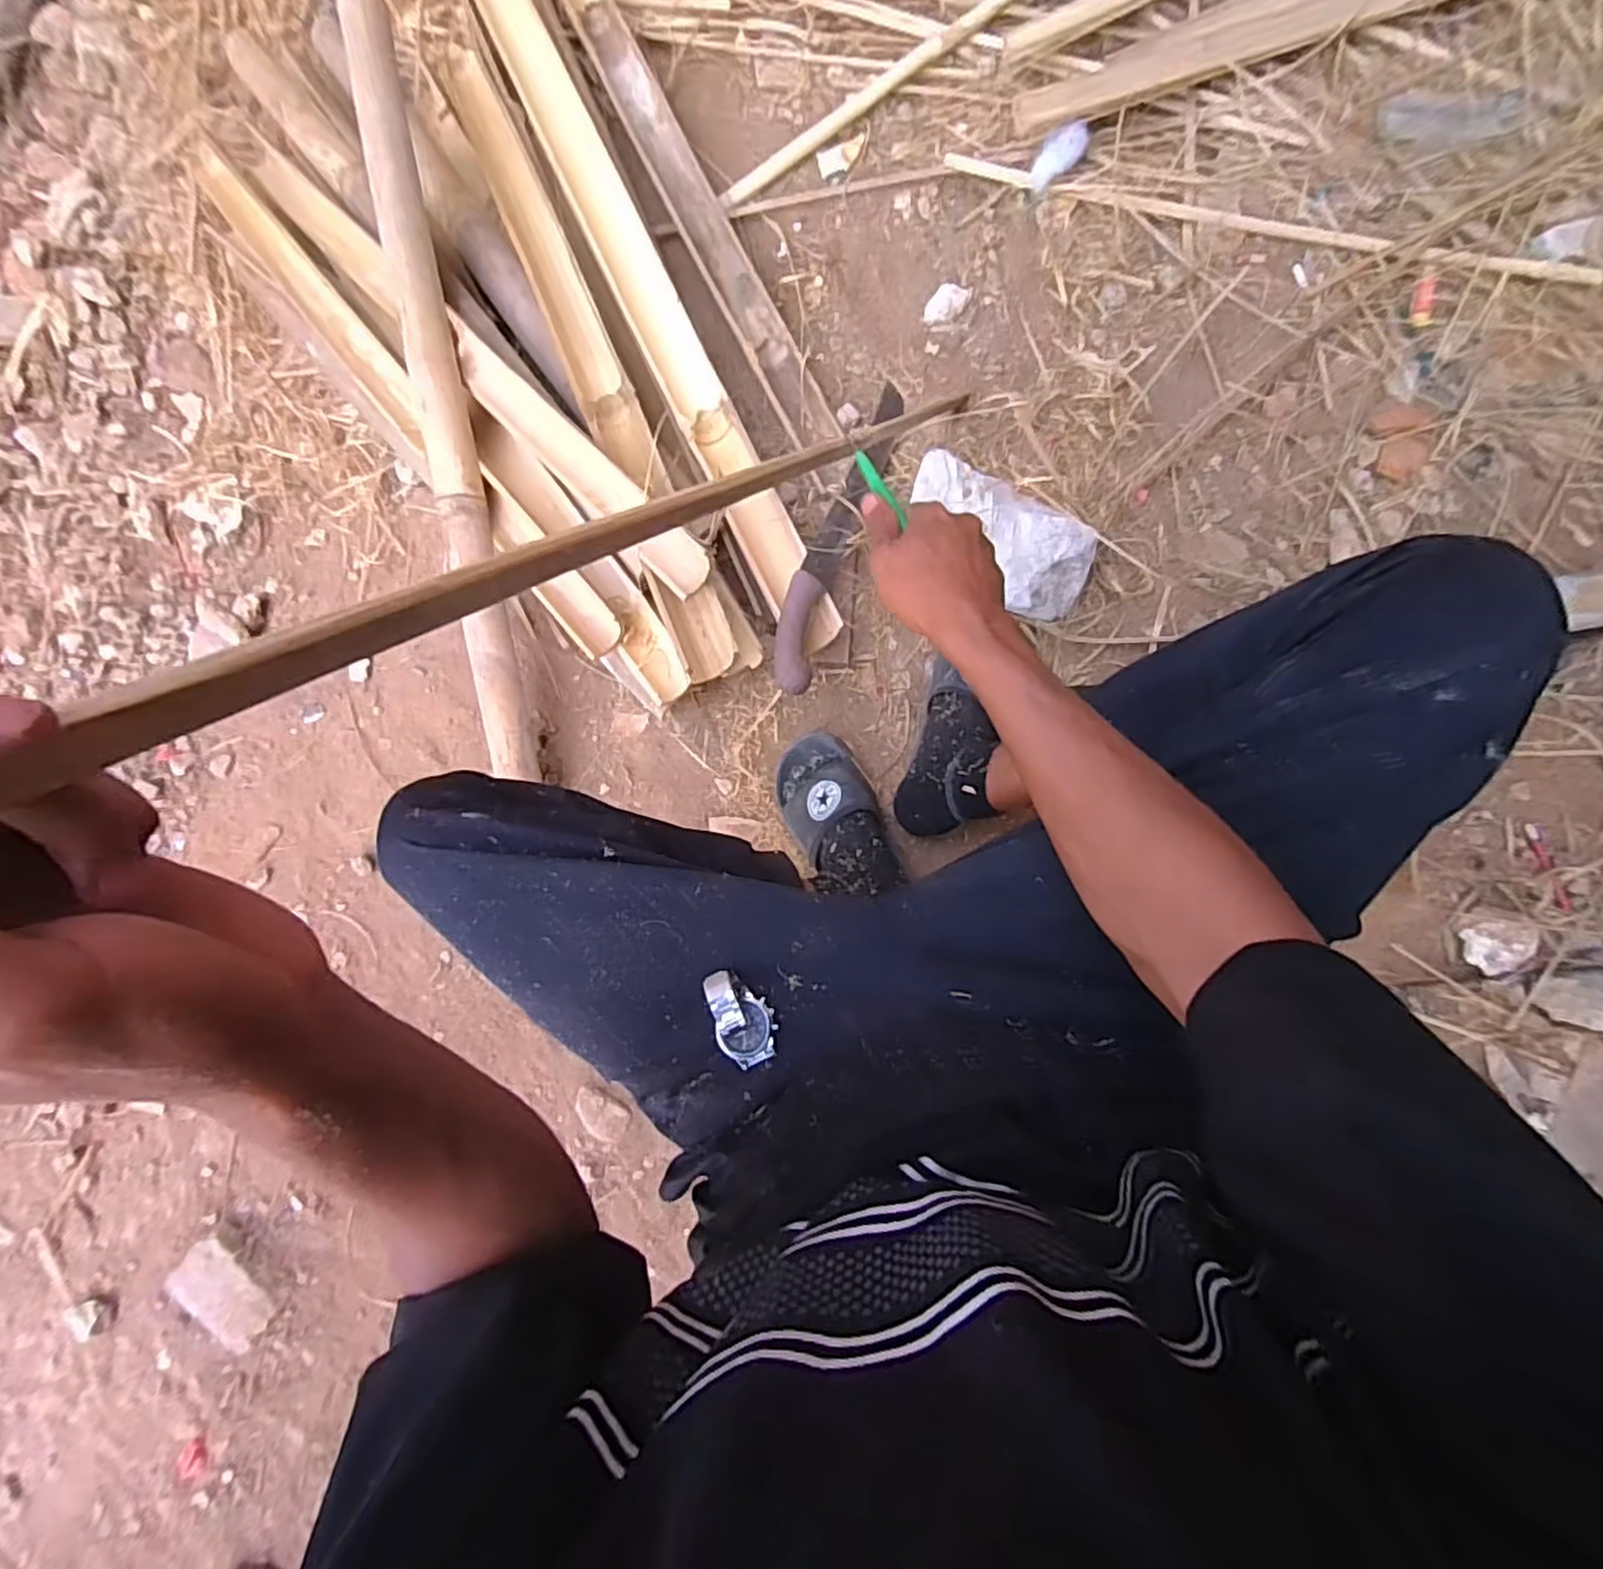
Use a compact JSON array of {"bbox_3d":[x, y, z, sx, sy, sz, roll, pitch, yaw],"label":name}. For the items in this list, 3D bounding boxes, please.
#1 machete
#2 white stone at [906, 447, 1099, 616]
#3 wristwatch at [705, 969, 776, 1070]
[{"bbox_3d":[0.045,-0.283,0.756,0.047,0.033,0.408,17,69,10],"label":"machete"},{"bbox_3d":[0.208,-0.259,0.725,0.201,0.095,0.091,40,94,11],"label":"white stone"},{"bbox_3d":[-0.040,0.152,0.449,0.037,0.015,0.062,-21,81,7],"label":"wristwatch"}]

